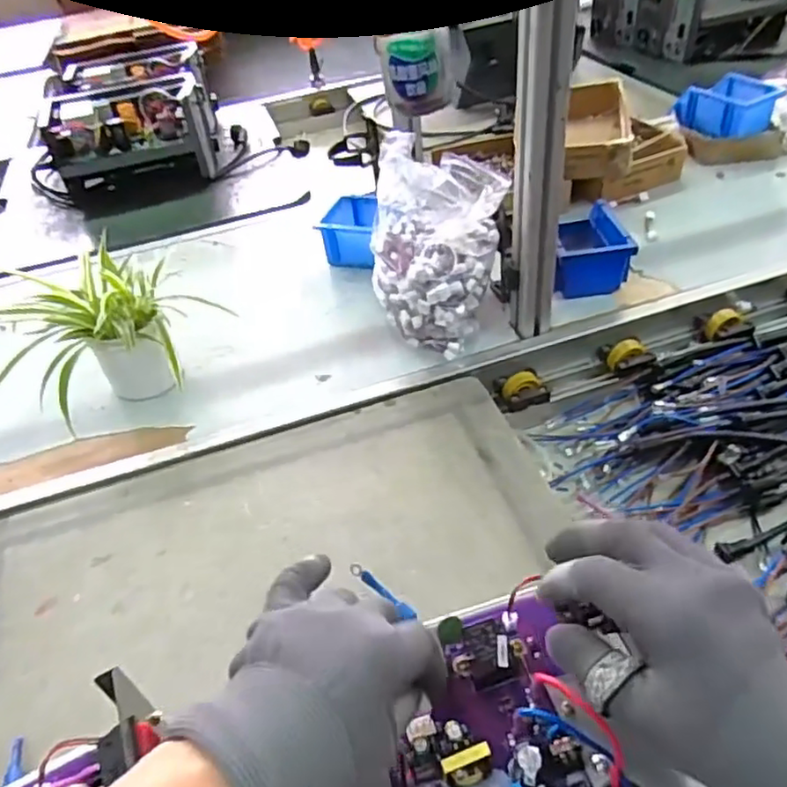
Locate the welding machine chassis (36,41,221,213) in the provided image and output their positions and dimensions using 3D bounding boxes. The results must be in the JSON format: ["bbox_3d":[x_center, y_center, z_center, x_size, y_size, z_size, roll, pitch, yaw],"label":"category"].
[{"bbox_3d":[-0.518,-0.569,1.327,0.278,0.158,0.402,-13,43,-6],"label":"welding machine chassis"}]

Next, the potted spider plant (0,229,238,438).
[{"bbox_3d":[-0.353,-0.064,0.775,0.215,0.159,0.201,2,46,10],"label":"potted spider plant"}]

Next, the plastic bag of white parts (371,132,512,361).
[{"bbox_3d":[0.043,-0.170,0.790,0.161,0.206,0.146,15,47,23],"label":"plastic bag of white parts"}]

